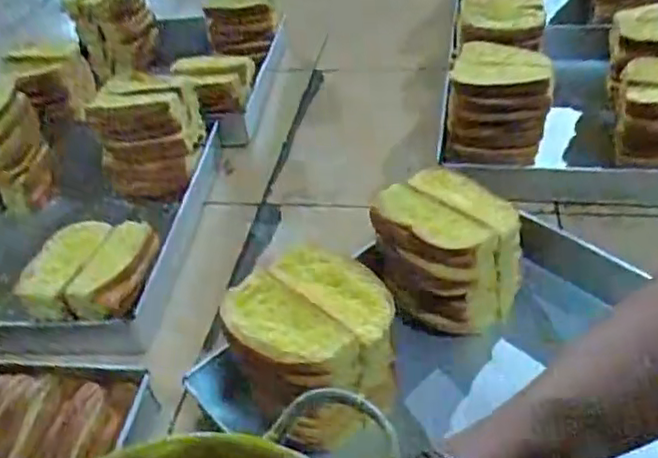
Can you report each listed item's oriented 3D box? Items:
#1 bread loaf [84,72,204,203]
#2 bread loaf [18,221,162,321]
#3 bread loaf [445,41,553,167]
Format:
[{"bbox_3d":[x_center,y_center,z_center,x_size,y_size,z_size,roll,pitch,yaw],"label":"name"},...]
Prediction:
[{"bbox_3d":[-0.256,-0.139,0.942,0.136,0.144,0.120,-7,40,1],"label":"bread loaf"},{"bbox_3d":[-0.264,0.041,0.730,0.115,0.045,0.139,6,42,16],"label":"bread loaf"},{"bbox_3d":[0.224,-0.167,0.880,0.129,0.131,0.149,-1,41,8],"label":"bread loaf"}]

